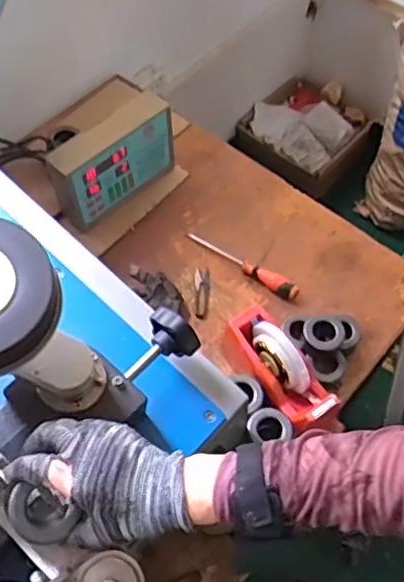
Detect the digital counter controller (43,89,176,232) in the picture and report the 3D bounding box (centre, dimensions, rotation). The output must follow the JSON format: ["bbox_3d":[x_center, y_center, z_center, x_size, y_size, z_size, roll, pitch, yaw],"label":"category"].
[{"bbox_3d":[-0.154,-0.228,1.037,0.078,0.158,0.222,40,66,20],"label":"digital counter controller"}]

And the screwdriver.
[{"bbox_3d":[0.069,-0.049,1.019,0.216,0.031,0.023,34,64,17],"label":"screwdriver"}]

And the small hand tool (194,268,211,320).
[{"bbox_3d":[0.001,0.004,1.008,0.024,0.012,0.091,-1,59,-2],"label":"small hand tool"}]

